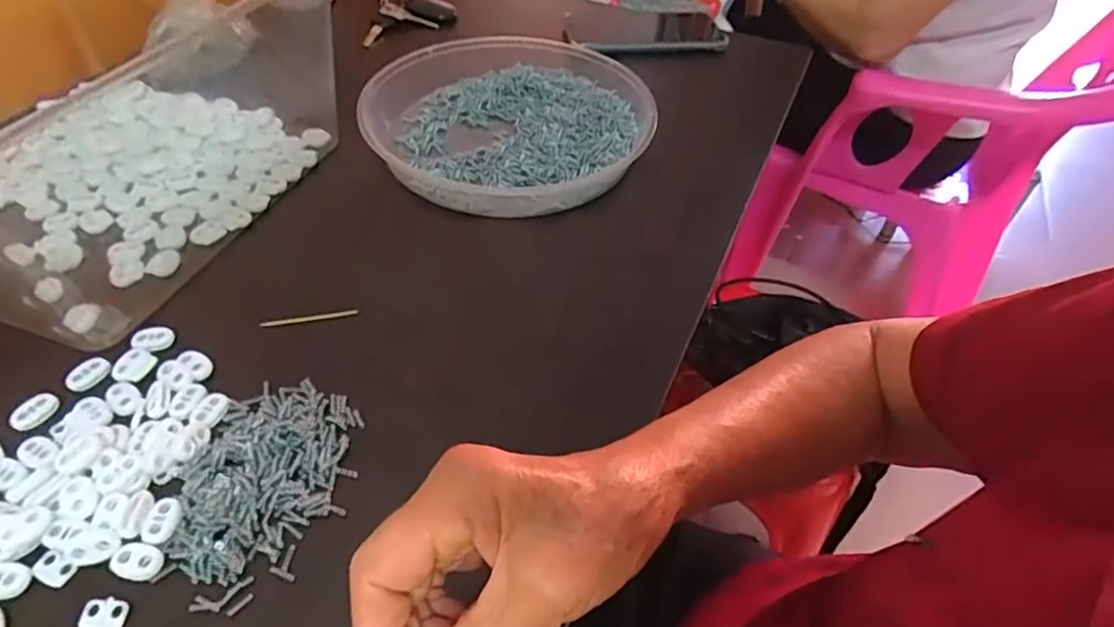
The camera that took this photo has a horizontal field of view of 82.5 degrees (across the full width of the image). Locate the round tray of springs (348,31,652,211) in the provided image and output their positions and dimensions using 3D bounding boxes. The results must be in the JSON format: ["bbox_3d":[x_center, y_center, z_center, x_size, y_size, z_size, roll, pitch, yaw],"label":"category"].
[{"bbox_3d":[-0.041,-0.167,0.521,0.228,0.042,0.225,1,47,-1],"label":"round tray of springs"}]

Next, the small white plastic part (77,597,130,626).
[{"bbox_3d":[-0.197,0.131,0.276,0.019,0.004,0.013,2,47,0],"label":"small white plastic part"}]

